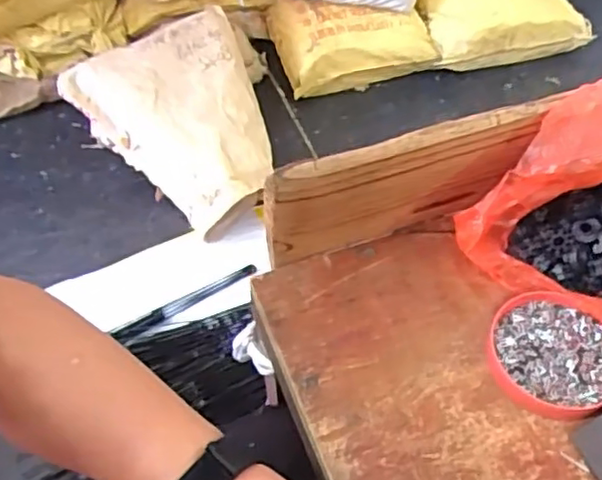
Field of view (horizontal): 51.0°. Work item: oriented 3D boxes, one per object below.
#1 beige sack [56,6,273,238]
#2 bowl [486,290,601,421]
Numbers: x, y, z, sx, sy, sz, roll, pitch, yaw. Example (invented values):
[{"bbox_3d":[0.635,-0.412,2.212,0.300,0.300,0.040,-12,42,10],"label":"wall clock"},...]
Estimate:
[{"bbox_3d":[-0.327,-0.291,1.538,0.455,0.170,0.595,-12,52,-9],"label":"beige sack"},{"bbox_3d":[0.158,0.071,0.393,0.079,0.022,0.075,32,58,23],"label":"bowl"}]

